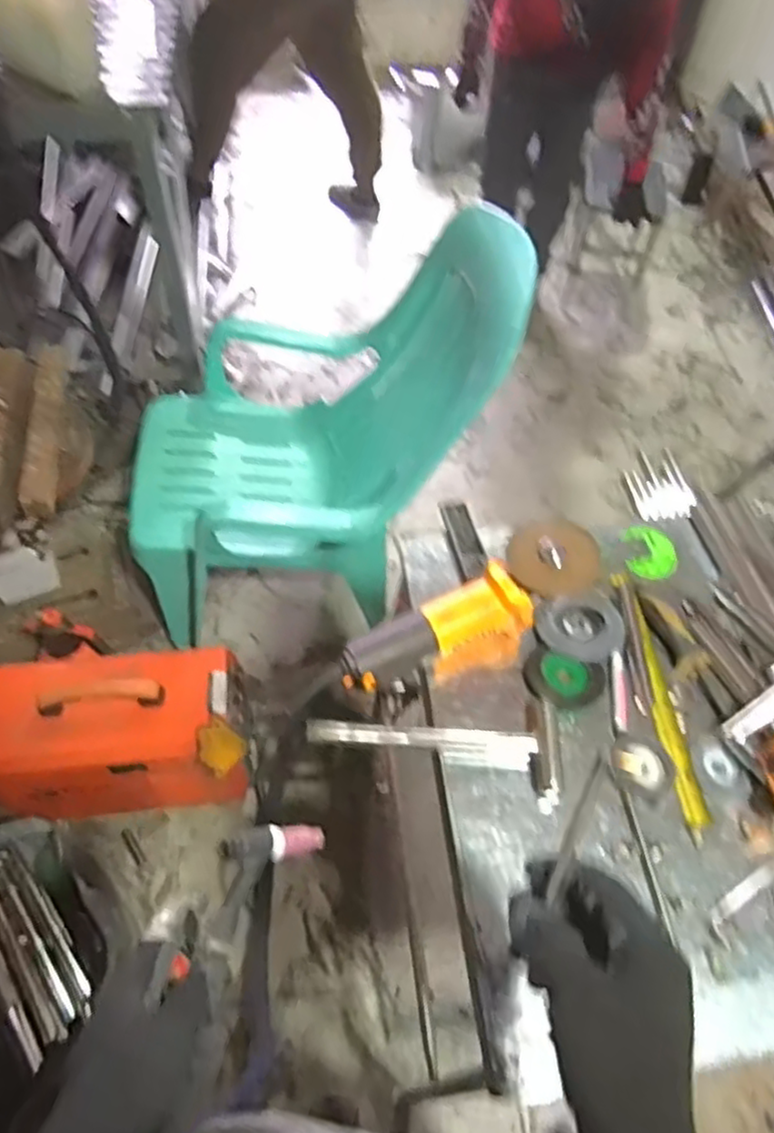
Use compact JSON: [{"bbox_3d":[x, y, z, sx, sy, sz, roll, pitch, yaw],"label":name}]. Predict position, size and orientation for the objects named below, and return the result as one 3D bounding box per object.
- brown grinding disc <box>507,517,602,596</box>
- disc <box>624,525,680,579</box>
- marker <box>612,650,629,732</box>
[{"bbox_3d":[0.176,-0.010,0.732,0.092,0.014,0.081,11,76,5],"label":"brown grinding disc"},{"bbox_3d":[0.322,-0.016,0.852,0.069,0.012,0.086,22,49,-3],"label":"disc"},{"bbox_3d":[0.245,0.130,0.731,0.014,0.007,0.088,8,55,2],"label":"marker"}]

